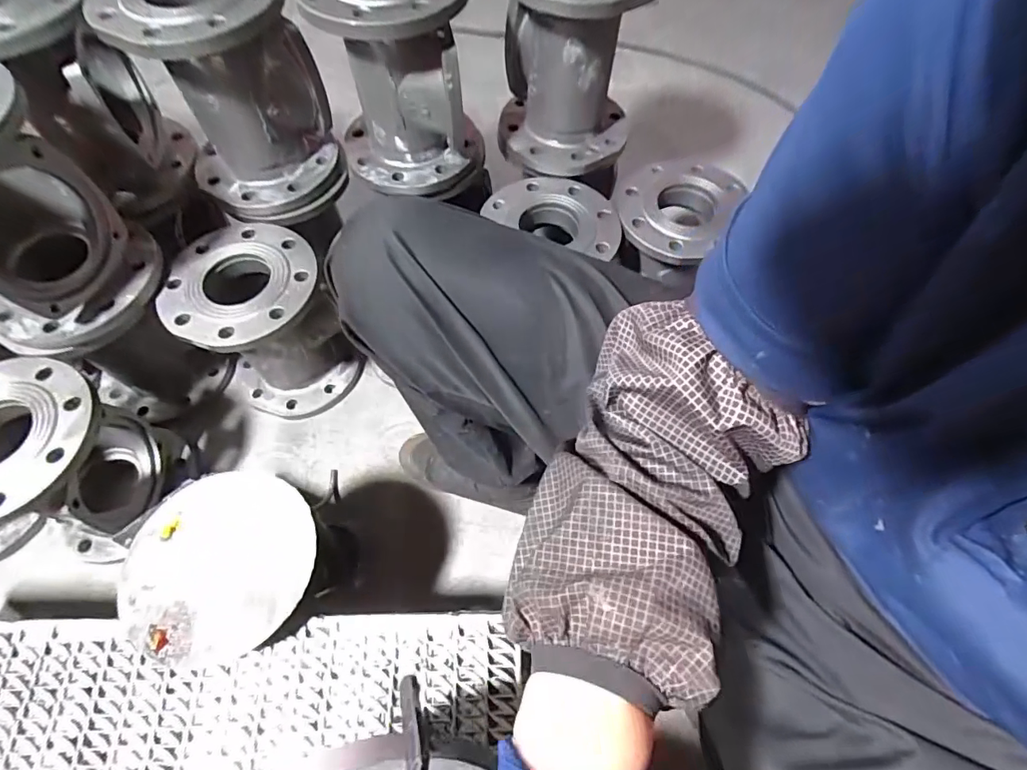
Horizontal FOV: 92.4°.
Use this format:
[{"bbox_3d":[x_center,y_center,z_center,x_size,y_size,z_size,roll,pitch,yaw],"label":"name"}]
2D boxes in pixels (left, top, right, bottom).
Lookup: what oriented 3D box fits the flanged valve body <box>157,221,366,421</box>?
[{"bbox_3d":[-0.353,-0.083,0.724,0.186,0.248,0.188,0,61,0],"label":"flanged valve body"}]

